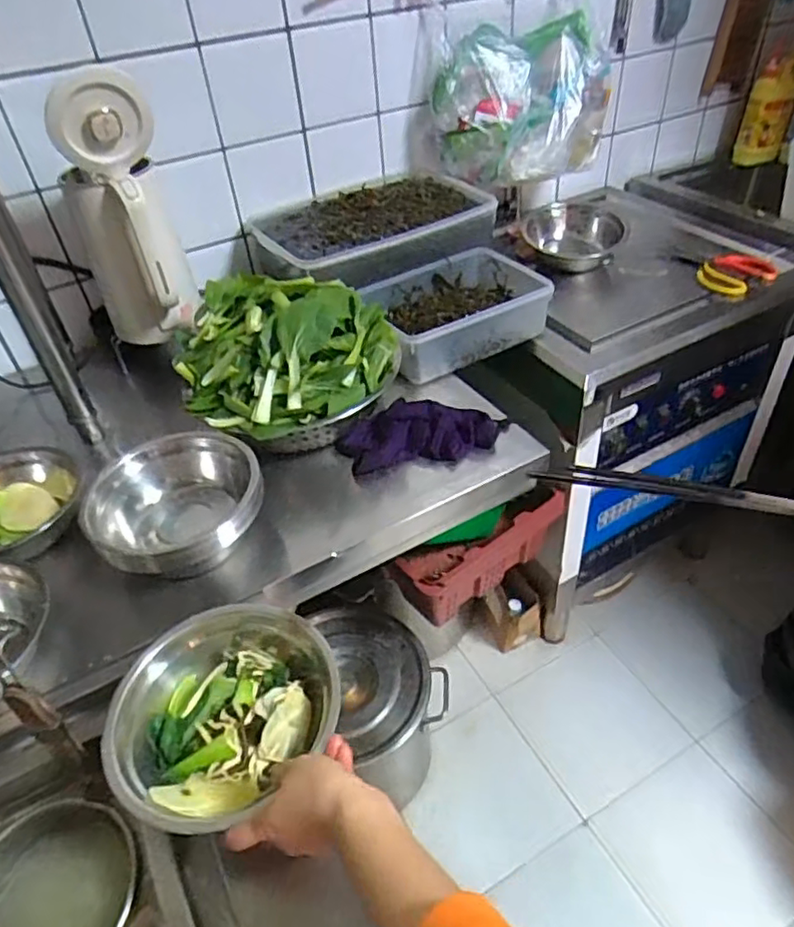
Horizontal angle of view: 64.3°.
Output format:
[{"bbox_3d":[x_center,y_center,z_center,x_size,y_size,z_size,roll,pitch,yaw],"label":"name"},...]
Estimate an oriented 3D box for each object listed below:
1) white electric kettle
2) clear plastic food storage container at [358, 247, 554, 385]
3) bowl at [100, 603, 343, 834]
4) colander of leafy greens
[{"bbox_3d":[-0.396,-0.354,0.915,0.139,0.363,0.200,-22,44,-18],"label":"white electric kettle"},{"bbox_3d":[0.103,-0.247,1.028,0.279,0.095,0.200,-19,44,-15],"label":"clear plastic food storage container"},{"bbox_3d":[-0.149,0.213,0.550,0.155,0.075,0.193,16,46,23],"label":"bowl"},{"bbox_3d":[-0.147,-0.148,0.863,0.289,0.154,0.252,-15,43,-10],"label":"colander of leafy greens"}]

